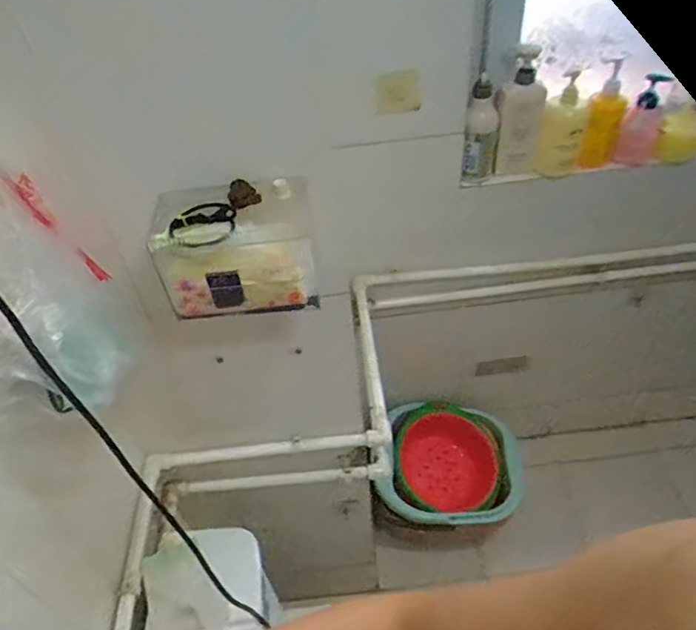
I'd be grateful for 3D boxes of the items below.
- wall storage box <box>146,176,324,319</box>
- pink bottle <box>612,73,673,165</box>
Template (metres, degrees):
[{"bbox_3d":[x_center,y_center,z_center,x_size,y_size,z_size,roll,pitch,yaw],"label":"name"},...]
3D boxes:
[{"bbox_3d":[-0.119,-0.073,0.620,0.164,0.121,0.089,-7,44,-2],"label":"wall storage box"},{"bbox_3d":[0.631,-0.408,1.215,0.075,0.186,0.094,20,50,24],"label":"pink bottle"}]

